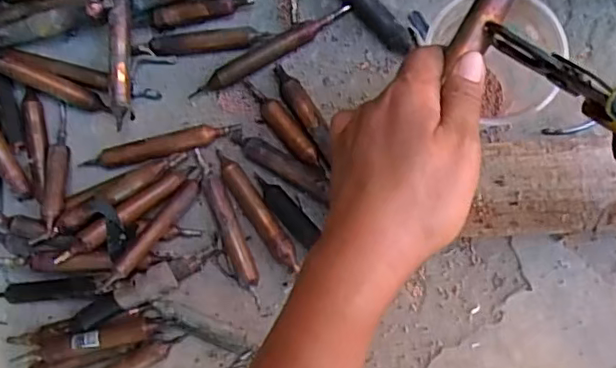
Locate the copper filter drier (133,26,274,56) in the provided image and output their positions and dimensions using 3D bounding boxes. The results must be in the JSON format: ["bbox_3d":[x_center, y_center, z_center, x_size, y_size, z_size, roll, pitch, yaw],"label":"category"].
[{"bbox_3d":[-0.096,-0.130,0.552,0.122,0.017,0.019,-7,85,7],"label":"copper filter drier"}]

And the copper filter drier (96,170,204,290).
[{"bbox_3d":[-0.134,0.040,0.530,0.019,0.020,0.131,34,67,6],"label":"copper filter drier"}]

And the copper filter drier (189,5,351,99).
[{"bbox_3d":[-0.033,-0.118,0.545,0.156,0.018,0.018,-28,83,5],"label":"copper filter drier"}]

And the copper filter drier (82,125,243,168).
[{"bbox_3d":[-0.133,-0.035,0.550,0.143,0.018,0.021,-14,84,6],"label":"copper filter drier"}]

